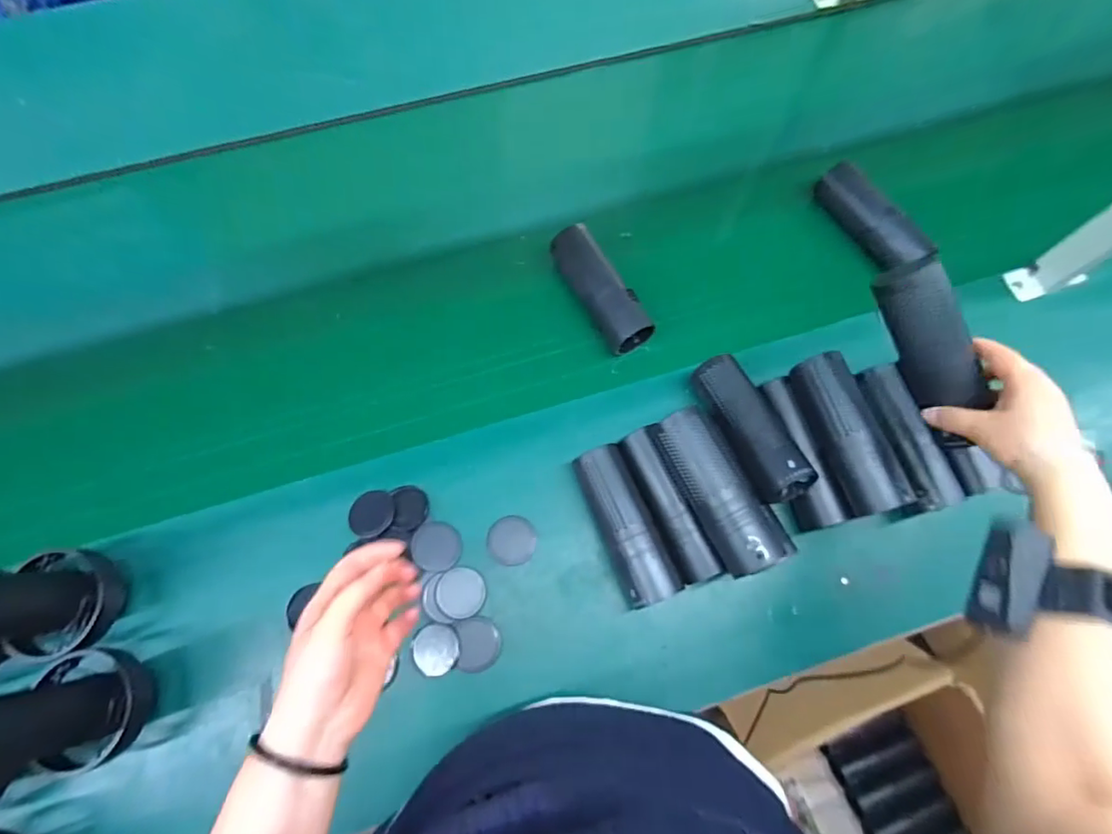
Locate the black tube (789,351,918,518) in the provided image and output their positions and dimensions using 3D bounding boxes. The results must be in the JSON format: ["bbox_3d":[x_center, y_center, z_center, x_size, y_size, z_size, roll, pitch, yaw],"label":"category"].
[{"bbox_3d":[0.285,0.018,0.552,0.057,0.051,0.162,-16,72,-6],"label":"black tube"}]

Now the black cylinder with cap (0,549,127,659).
[{"bbox_3d":[-0.463,0.162,0.483,0.077,0.157,0.096,4,71,1],"label":"black cylinder with cap"}]

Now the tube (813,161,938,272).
[{"bbox_3d":[0.391,-0.248,0.685,0.047,0.044,0.155,-28,74,-9],"label":"tube"}]

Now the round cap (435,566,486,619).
[{"bbox_3d":[-0.097,0.180,0.567,0.048,0.009,0.049,0,71,0],"label":"round cap"}]

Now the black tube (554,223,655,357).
[{"bbox_3d":[0.050,-0.154,0.655,0.051,0.044,0.159,-31,74,-10],"label":"black tube"}]

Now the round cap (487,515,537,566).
[{"bbox_3d":[-0.047,0.130,0.586,0.050,0.007,0.050,0,71,0],"label":"round cap"}]

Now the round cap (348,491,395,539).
[{"bbox_3d":[-0.195,0.103,0.588,0.047,0.010,0.049,0,71,0],"label":"round cap"}]

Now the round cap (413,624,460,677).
[{"bbox_3d":[-0.118,0.230,0.548,0.043,0.007,0.047,0,71,0],"label":"round cap"}]

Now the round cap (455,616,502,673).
[{"bbox_3d":[-0.077,0.228,0.556,0.043,0.005,0.051,-5,72,-2],"label":"round cap"}]

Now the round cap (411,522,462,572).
[{"bbox_3d":[-0.124,0.135,0.578,0.050,0.004,0.049,7,68,-19],"label":"round cap"}]

